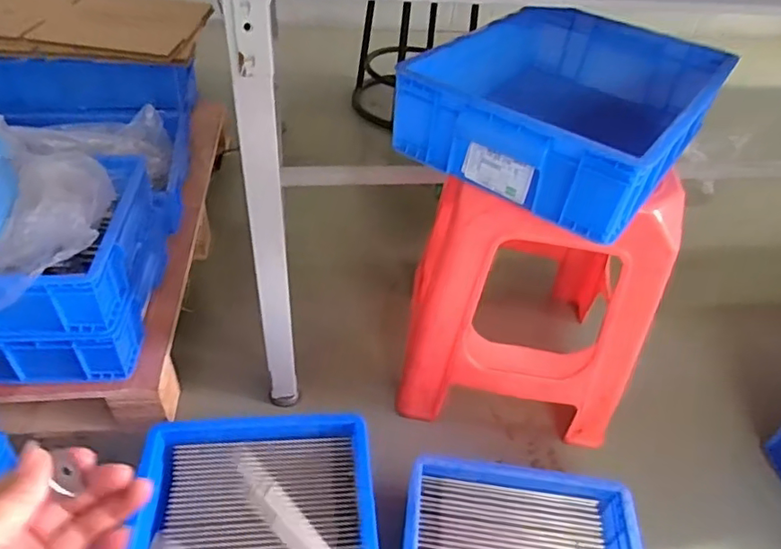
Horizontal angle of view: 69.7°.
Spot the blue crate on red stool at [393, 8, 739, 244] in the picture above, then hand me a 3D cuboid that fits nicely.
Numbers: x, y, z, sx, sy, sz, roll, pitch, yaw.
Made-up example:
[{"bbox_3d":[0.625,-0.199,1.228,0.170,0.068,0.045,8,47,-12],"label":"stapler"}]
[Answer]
[{"bbox_3d":[0.231,-0.221,0.736,0.300,0.113,0.379,29,47,22],"label":"blue crate on red stool"}]

